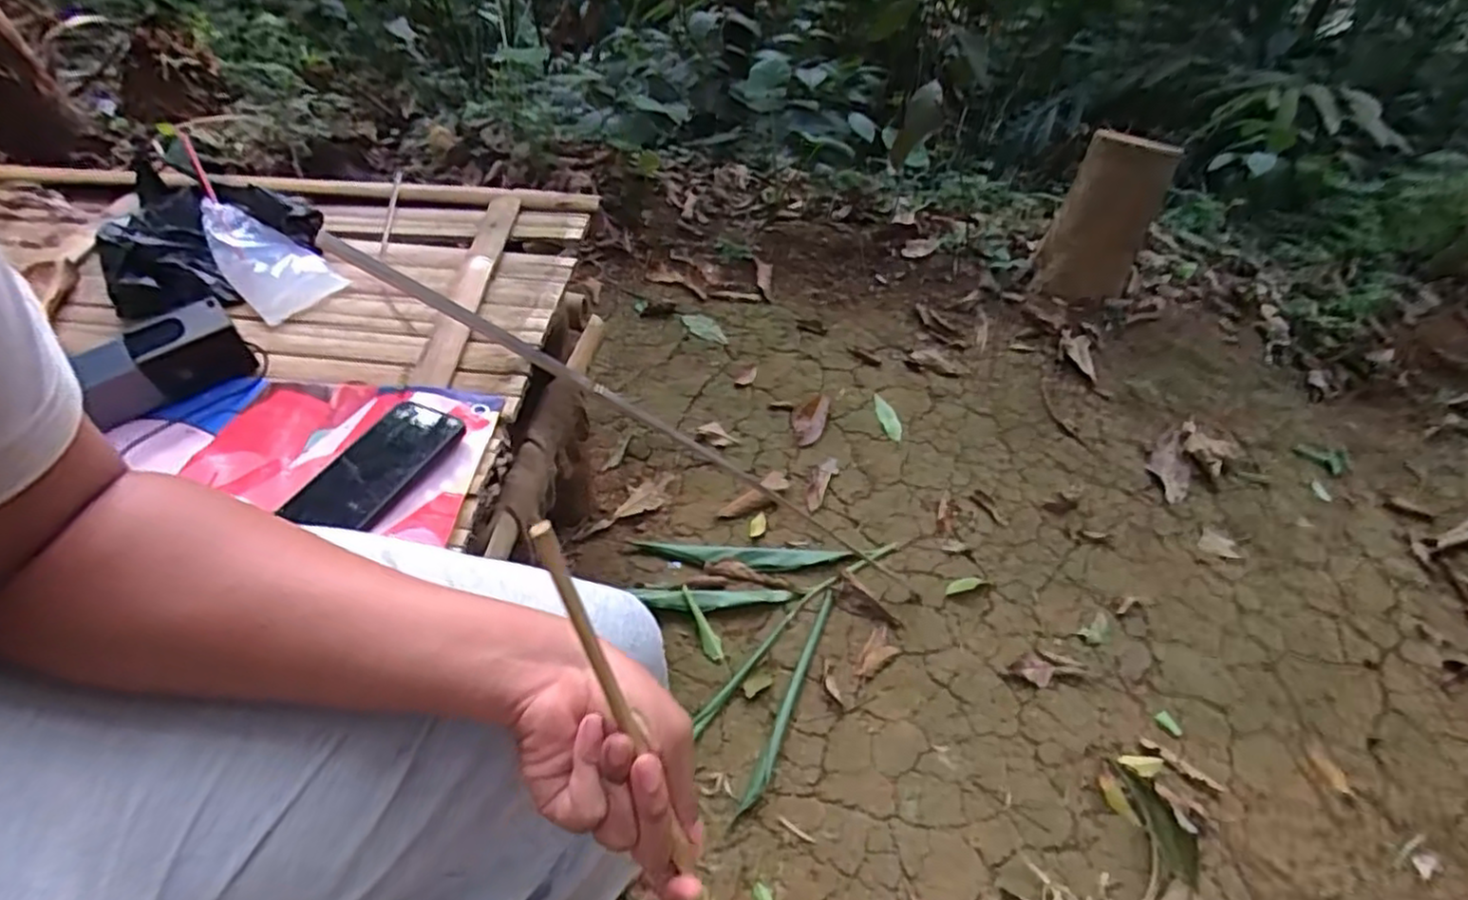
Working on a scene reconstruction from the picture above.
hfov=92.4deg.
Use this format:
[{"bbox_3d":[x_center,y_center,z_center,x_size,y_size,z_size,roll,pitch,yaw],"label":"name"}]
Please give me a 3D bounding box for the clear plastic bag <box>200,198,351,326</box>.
[{"bbox_3d":[-0.515,-0.209,0.766,0.182,0.016,0.085,40,56,10],"label":"clear plastic bag"}]

